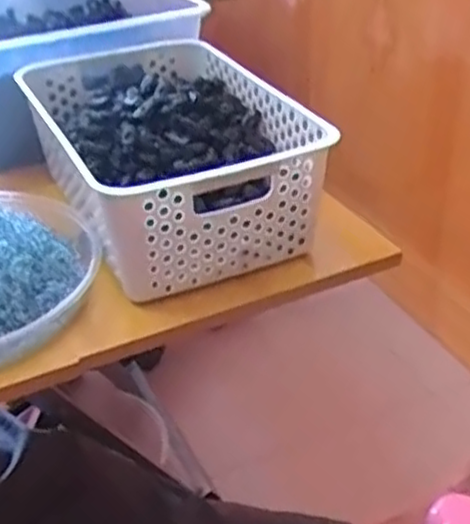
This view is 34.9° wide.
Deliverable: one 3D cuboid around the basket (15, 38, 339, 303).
[{"bbox_3d":[-0.068,-0.105,0.705,0.209,0.109,0.308,-17,36,-20],"label":"basket"}]

